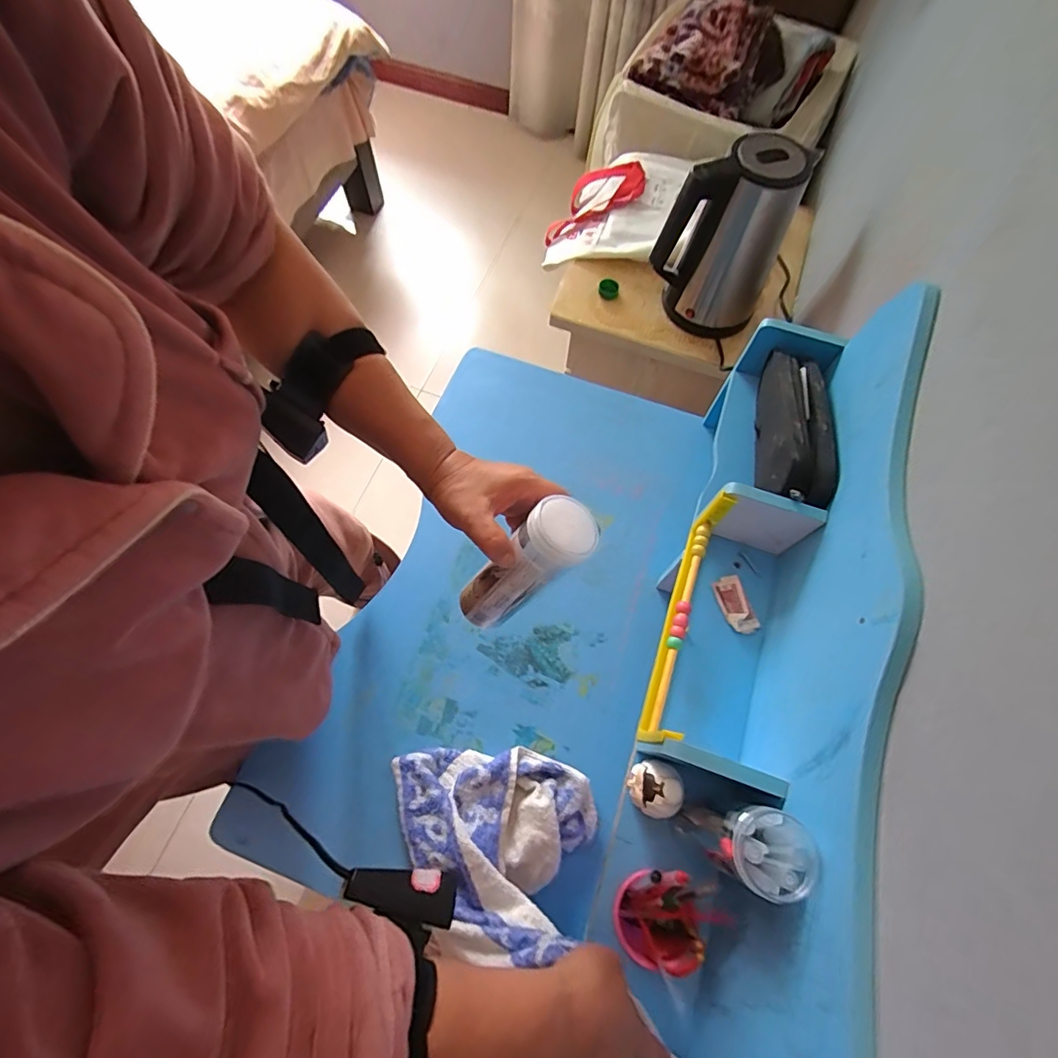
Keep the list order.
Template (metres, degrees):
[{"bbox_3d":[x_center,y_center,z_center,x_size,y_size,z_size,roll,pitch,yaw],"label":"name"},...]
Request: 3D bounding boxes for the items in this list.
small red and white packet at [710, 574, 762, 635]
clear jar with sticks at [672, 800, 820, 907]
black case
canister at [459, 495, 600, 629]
[{"bbox_3d":[0.216,0.079,0.533,0.028,0.012,0.060,-17,69,-9],"label":"small red and white packet"},{"bbox_3d":[0.154,0.230,0.378,0.049,0.124,0.049,1,67,-2],"label":"clear jar with sticks"},{"bbox_3d":[0.280,-0.109,0.547,0.062,0.074,0.230,13,53,3],"label":"black case"},{"bbox_3d":[-0.009,0.037,0.424,0.042,0.158,0.051,-8,63,-41],"label":"canister"}]

